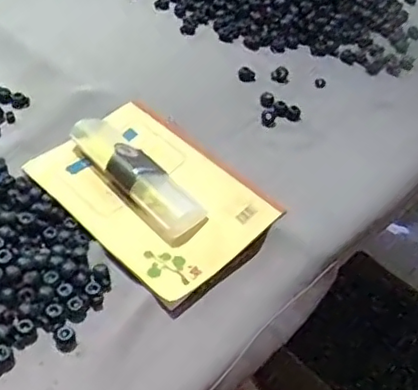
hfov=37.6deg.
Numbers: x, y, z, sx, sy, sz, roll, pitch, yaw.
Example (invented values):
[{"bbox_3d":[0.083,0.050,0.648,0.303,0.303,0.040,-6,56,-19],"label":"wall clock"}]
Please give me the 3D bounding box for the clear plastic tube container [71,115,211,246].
[{"bbox_3d":[-0.066,-0.019,0.575,0.049,0.028,0.165,-29,57,-30],"label":"clear plastic tube container"}]

